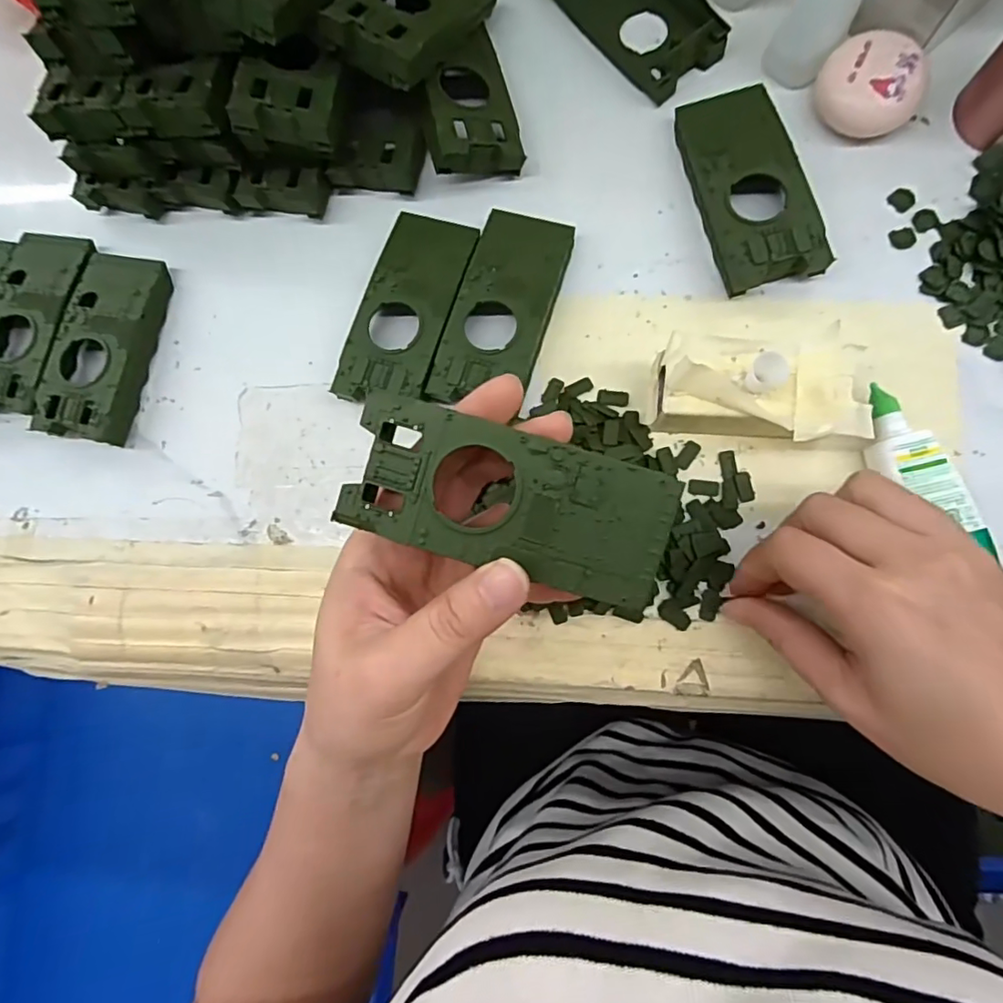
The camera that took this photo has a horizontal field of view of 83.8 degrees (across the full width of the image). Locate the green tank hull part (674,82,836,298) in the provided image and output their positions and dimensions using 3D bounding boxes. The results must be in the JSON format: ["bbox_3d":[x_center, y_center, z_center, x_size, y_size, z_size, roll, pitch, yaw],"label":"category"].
[{"bbox_3d":[0.121,-0.156,0.277,0.047,0.022,0.105,-14,82,4],"label":"green tank hull part"}]

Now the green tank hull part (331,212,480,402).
[{"bbox_3d":[-0.047,-0.097,0.287,0.045,0.019,0.103,17,85,8],"label":"green tank hull part"}]

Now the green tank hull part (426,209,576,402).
[{"bbox_3d":[0.001,-0.094,0.282,0.047,0.021,0.104,17,85,8],"label":"green tank hull part"}]

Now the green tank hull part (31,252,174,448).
[{"bbox_3d":[-0.216,-0.084,0.306,0.047,0.021,0.104,8,84,7],"label":"green tank hull part"}]

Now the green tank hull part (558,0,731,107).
[{"bbox_3d":[0.072,-0.270,0.299,0.054,0.016,0.109,-35,81,1],"label":"green tank hull part"}]

